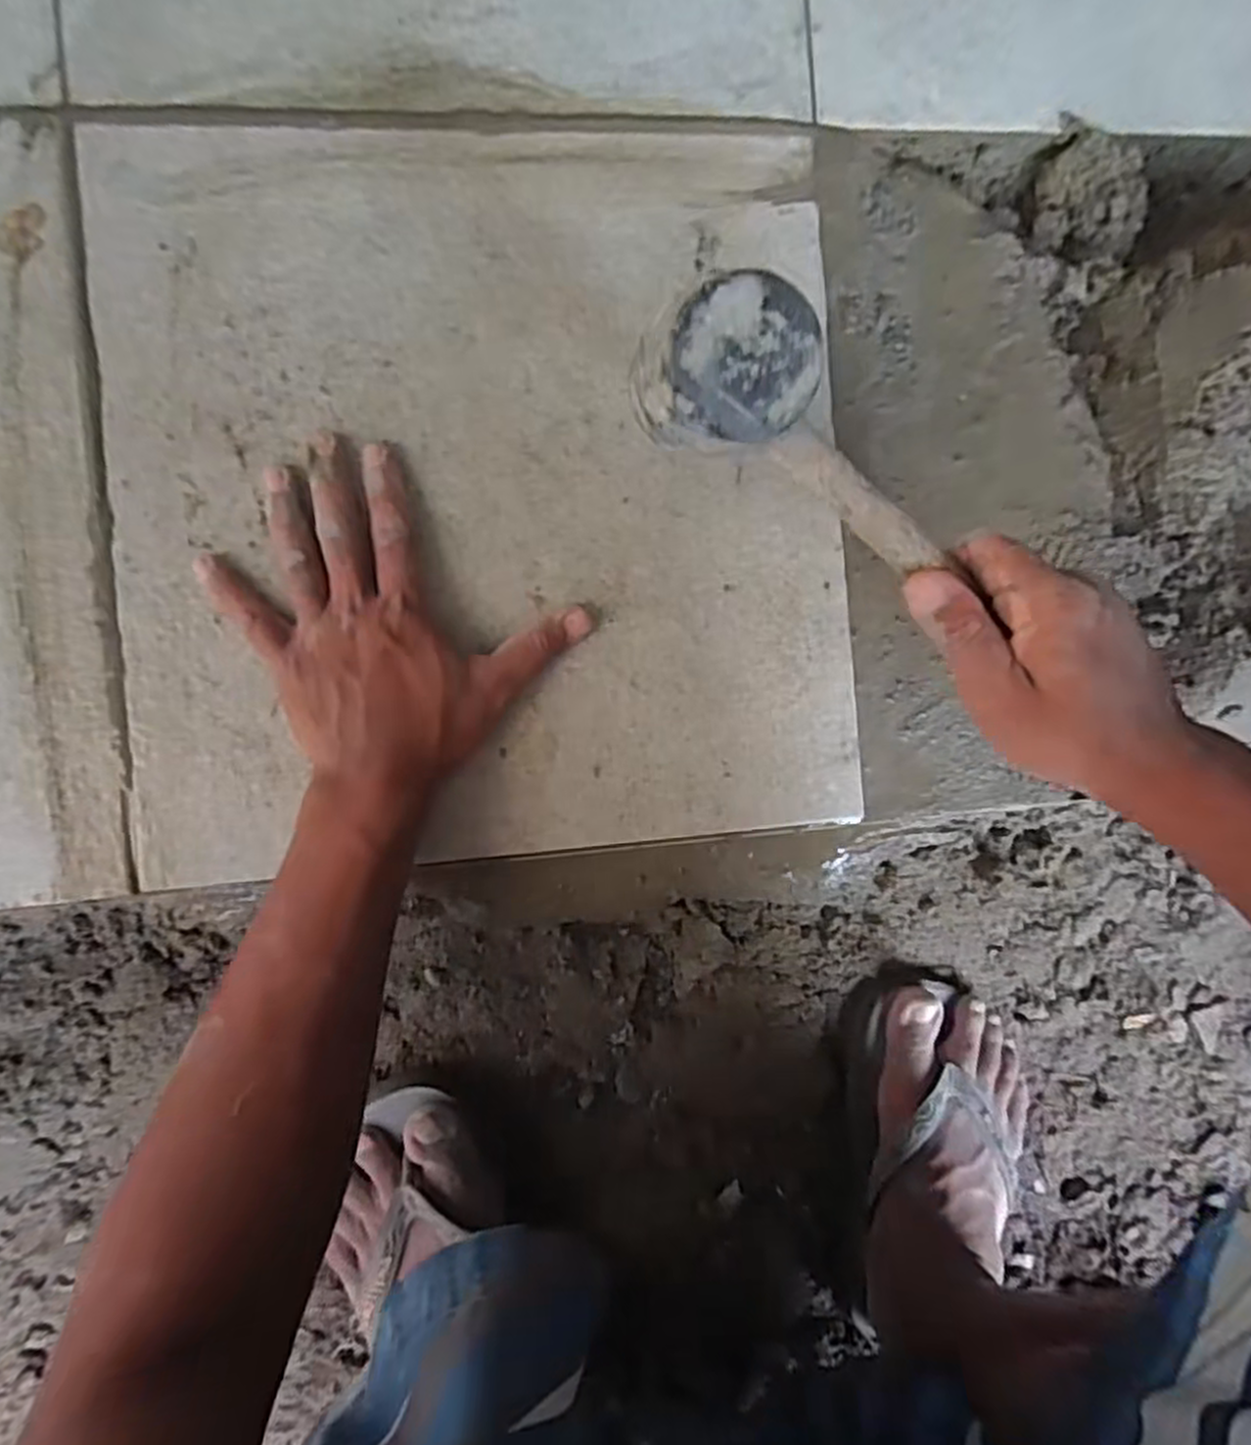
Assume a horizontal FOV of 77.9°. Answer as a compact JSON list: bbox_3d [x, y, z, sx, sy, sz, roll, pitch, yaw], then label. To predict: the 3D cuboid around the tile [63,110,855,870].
[{"bbox_3d":[-0.073,-0.127,0.427,0.392,0.013,0.395,-5,92,-7],"label":"tile"}]

